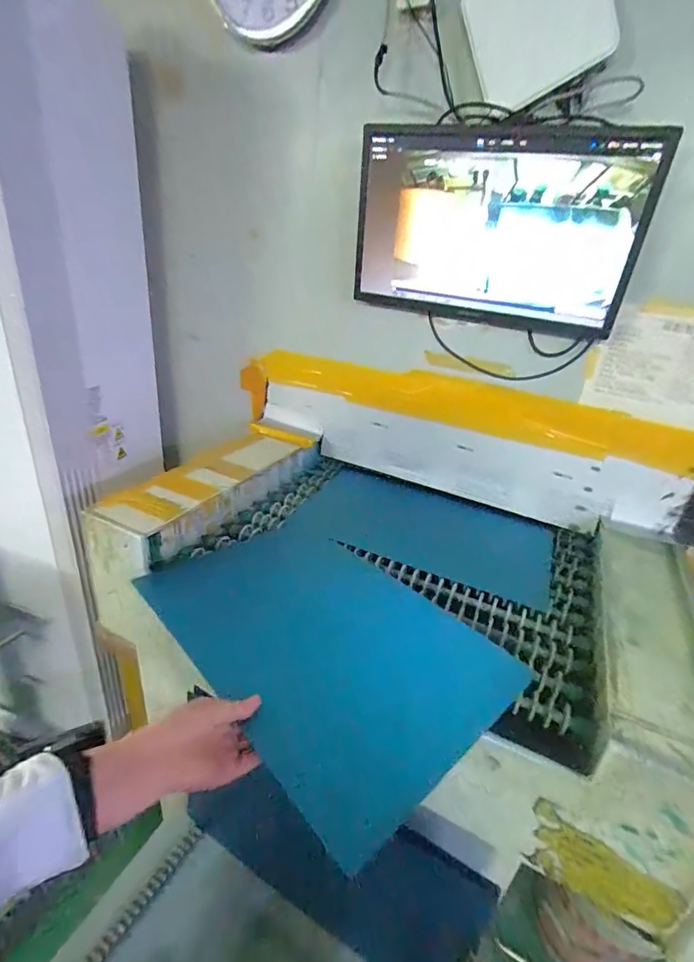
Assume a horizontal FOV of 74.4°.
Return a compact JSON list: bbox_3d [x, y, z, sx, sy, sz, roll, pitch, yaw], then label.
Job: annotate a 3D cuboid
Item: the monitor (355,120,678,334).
[{"bbox_3d":[0.234,-0.436,0.808,0.500,0.301,0.034,20,44,23],"label":"monitor"}]

